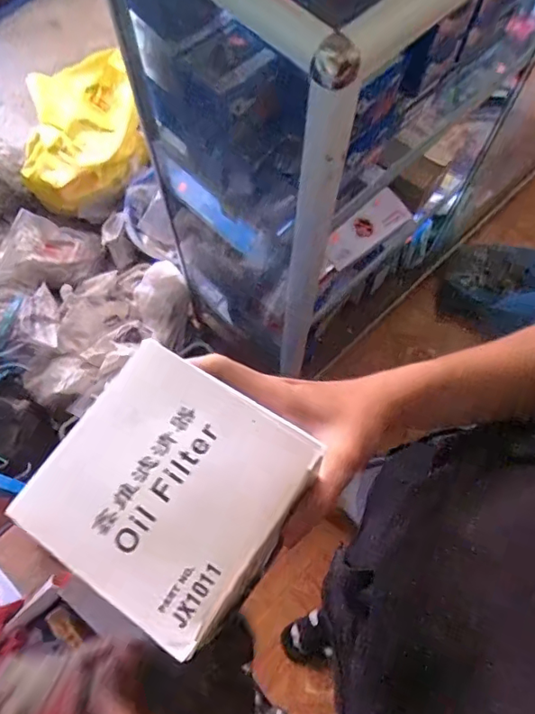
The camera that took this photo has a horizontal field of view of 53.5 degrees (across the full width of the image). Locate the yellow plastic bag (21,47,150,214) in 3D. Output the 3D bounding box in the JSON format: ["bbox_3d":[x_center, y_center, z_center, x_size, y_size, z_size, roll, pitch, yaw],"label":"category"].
[{"bbox_3d":[-0.577,-0.682,1.653,0.364,0.191,0.449,-15,70,-6],"label":"yellow plastic bag"}]

